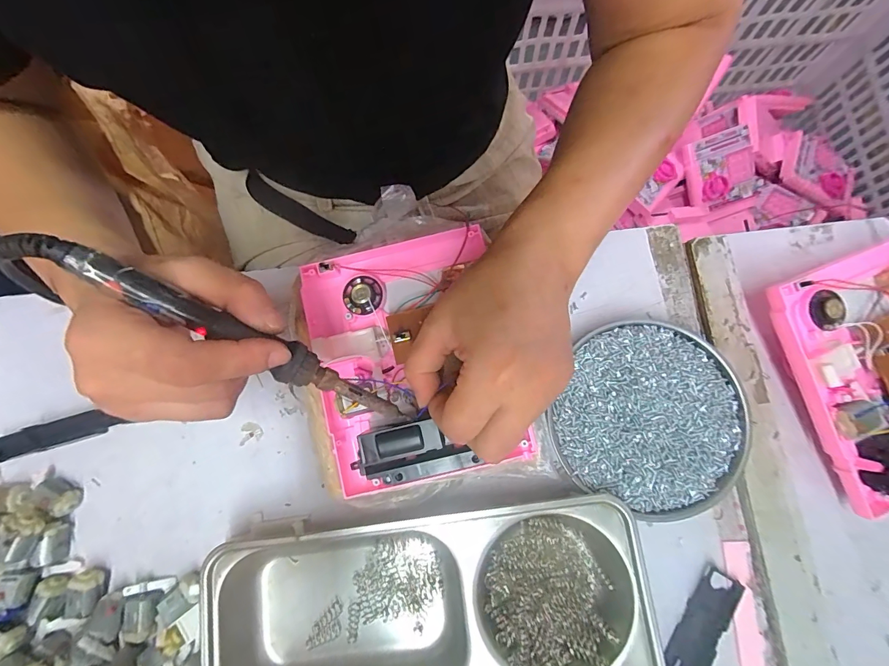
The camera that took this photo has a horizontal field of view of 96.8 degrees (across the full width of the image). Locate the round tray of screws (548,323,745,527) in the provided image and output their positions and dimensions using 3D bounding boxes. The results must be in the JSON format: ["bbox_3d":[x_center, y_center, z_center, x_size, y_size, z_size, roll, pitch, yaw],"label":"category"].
[{"bbox_3d":[0.147,0.059,0.283,0.124,0.018,0.130,0,79,1],"label":"round tray of screws"}]

